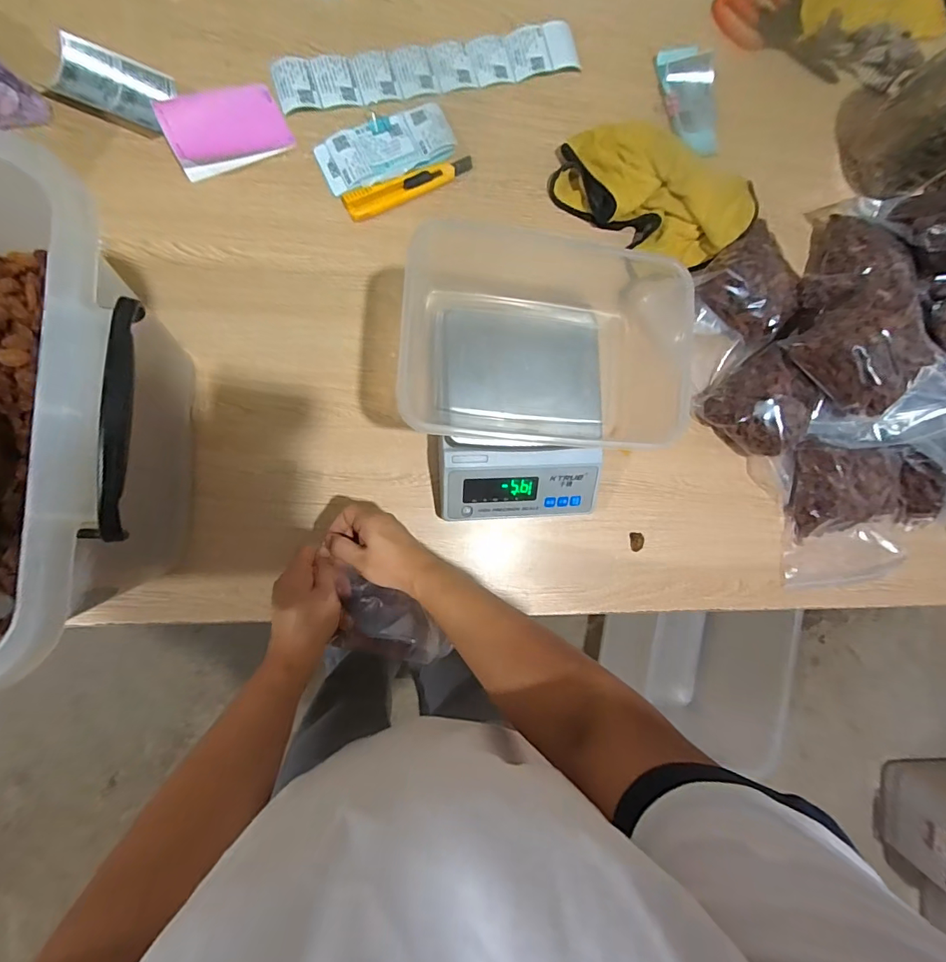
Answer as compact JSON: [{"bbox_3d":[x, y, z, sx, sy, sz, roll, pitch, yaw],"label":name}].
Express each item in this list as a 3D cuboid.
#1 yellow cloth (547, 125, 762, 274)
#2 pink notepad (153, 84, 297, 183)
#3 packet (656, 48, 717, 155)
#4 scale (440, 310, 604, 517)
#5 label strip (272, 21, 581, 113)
[{"bbox_3d":[0.230,-0.362,0.583,0.258,0.053,0.113,20,87,-8],"label":"yellow cloth"},{"bbox_3d":[-0.280,-0.403,0.520,0.127,0.028,0.079,-26,93,-8],"label":"pink notepad"},{"bbox_3d":[0.295,-0.514,0.619,0.069,0.033,0.135,-18,92,-8],"label":"packet"},{"bbox_3d":[0.049,-0.075,0.539,0.211,0.078,0.239,-2,90,-9],"label":"scale"},{"bbox_3d":[-0.047,-0.510,0.566,0.377,0.007,0.063,-15,92,-9],"label":"label strip"}]

